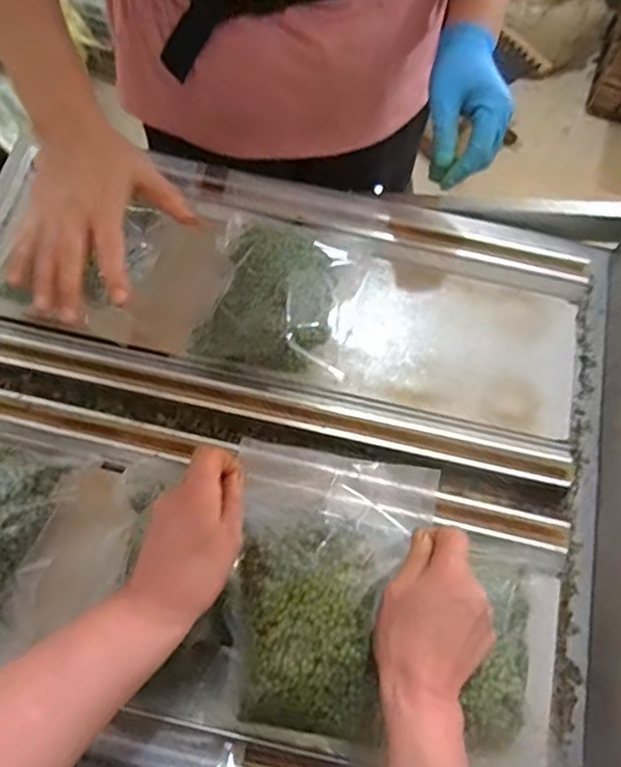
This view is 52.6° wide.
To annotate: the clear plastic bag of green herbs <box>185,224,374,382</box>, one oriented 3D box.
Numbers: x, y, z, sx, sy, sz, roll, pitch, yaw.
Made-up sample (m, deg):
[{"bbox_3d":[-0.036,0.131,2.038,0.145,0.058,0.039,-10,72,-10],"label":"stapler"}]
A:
[{"bbox_3d":[-0.026,-0.082,0.615,0.147,0.052,0.159,13,69,2],"label":"clear plastic bag of green herbs"}]

